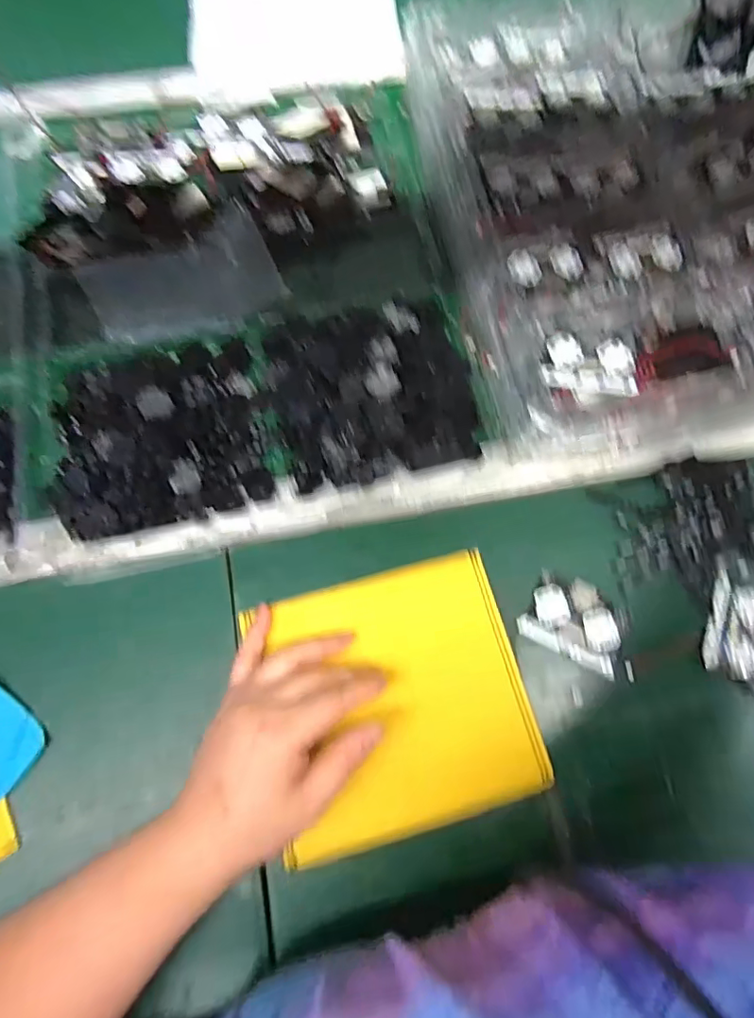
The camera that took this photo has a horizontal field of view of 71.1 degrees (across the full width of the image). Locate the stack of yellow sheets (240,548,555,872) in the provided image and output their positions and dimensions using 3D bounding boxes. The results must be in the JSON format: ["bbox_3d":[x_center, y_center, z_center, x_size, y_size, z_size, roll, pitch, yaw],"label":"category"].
[{"bbox_3d":[0.014,0.122,0.344,0.162,0.014,0.160,-15,74,-4],"label":"stack of yellow sheets"}]

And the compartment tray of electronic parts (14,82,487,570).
[{"bbox_3d":[-0.108,-0.184,0.422,0.331,0.029,0.403,-13,74,-3],"label":"compartment tray of electronic parts"}]

